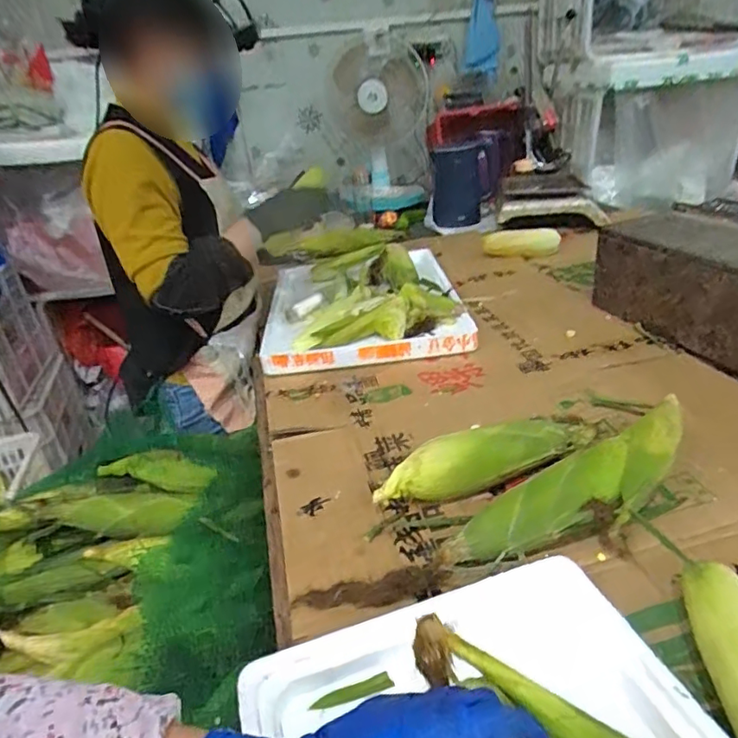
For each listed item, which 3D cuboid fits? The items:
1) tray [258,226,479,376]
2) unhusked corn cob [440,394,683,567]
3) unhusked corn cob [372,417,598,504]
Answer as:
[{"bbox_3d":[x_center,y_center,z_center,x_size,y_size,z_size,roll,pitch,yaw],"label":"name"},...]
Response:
[{"bbox_3d":[-0.011,-0.149,1.149,0.393,0.092,0.495,-8,28,-2],"label":"tray"},{"bbox_3d":[0.226,0.126,0.586,0.338,0.067,0.099,-17,30,-18],"label":"unhusked corn cob"},{"bbox_3d":[0.144,0.102,0.659,0.291,0.079,0.058,-17,30,-19],"label":"unhusked corn cob"}]

